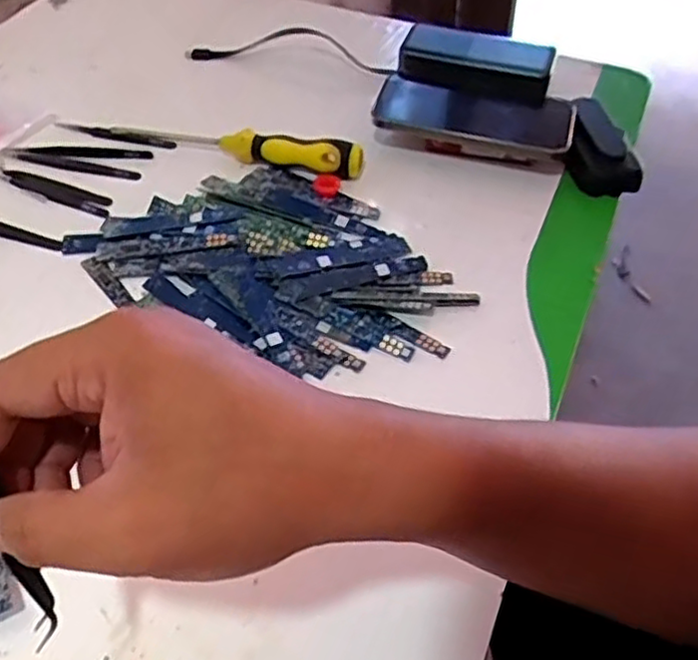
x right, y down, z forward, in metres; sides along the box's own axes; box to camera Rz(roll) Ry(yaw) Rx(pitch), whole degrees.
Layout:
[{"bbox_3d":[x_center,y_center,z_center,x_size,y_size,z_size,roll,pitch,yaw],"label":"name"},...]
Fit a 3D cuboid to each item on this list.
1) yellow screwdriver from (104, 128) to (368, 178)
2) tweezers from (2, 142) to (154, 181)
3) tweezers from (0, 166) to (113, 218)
[{"bbox_3d":[-0.088,-0.153,0.574,0.204,0.024,0.024,13,52,10],"label":"yellow screwdriver"},{"bbox_3d":[-0.221,-0.142,0.585,0.114,0.009,0.035,9,51,7],"label":"tweezers"},{"bbox_3d":[-0.231,-0.109,0.558,0.109,0.004,0.025,21,54,16],"label":"tweezers"}]

